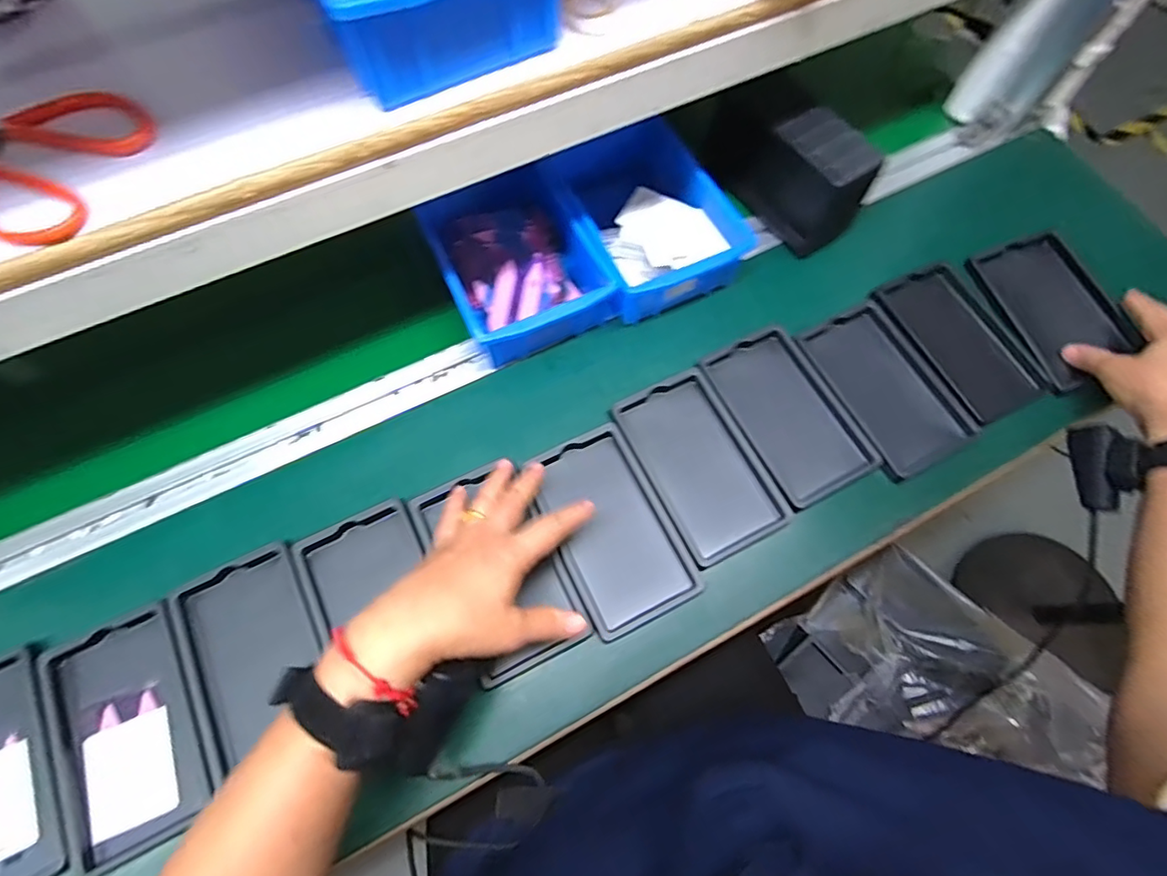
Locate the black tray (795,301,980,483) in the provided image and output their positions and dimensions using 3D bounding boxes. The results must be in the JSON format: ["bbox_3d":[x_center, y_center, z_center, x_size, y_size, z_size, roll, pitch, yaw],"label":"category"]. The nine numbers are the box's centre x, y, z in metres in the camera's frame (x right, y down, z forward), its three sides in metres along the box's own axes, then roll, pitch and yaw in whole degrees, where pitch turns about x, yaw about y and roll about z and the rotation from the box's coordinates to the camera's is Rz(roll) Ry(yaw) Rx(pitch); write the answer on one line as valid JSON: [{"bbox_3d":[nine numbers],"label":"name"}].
[{"bbox_3d":[0.281,-0.050,0.515,0.097,0.007,0.158,-24,70,-9],"label":"black tray"}]

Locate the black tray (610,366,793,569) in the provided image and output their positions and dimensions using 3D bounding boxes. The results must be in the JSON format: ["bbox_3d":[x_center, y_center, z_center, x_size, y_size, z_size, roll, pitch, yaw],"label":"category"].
[{"bbox_3d":[0.100,0.022,0.490,0.093,0.017,0.159,-25,71,-9],"label":"black tray"}]

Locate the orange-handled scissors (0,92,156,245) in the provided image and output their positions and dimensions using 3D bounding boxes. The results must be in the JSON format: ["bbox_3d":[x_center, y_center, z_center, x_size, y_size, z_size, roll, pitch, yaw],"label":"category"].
[{"bbox_3d":[-0.307,-0.156,0.306,0.109,0.015,0.101,15,69,6],"label":"orange-handled scissors"}]

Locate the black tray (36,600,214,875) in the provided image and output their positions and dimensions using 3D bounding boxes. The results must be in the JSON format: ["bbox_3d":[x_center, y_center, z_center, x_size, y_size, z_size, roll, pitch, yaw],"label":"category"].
[{"bbox_3d":[-0.331,0.213,0.405,0.093,0.017,0.156,-25,70,-9],"label":"black tray"}]

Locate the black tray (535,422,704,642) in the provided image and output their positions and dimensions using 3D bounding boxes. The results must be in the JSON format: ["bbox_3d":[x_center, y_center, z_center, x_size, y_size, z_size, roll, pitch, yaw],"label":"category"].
[{"bbox_3d":[0.023,0.075,0.464,0.090,0.019,0.156,-25,71,-9],"label":"black tray"}]

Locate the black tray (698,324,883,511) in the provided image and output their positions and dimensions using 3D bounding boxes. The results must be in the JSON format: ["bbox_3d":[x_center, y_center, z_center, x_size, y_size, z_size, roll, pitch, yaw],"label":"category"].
[{"bbox_3d":[0.183,-0.025,0.504,0.096,0.009,0.159,-26,71,-9],"label":"black tray"}]

